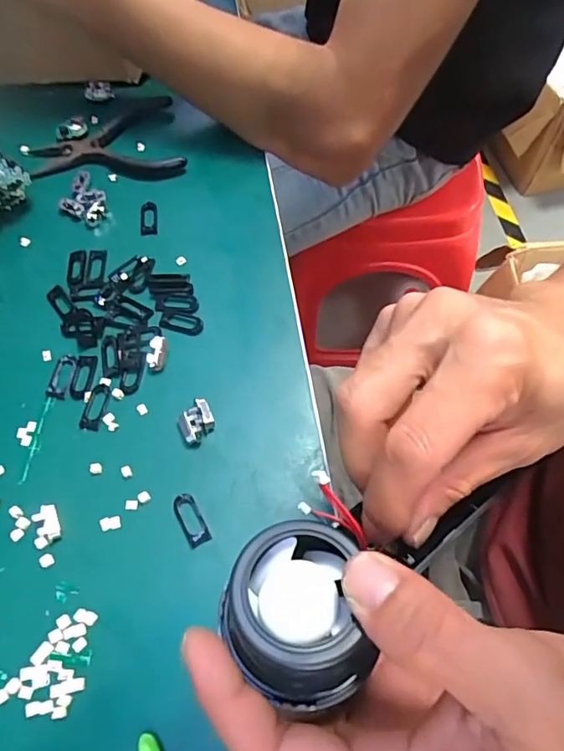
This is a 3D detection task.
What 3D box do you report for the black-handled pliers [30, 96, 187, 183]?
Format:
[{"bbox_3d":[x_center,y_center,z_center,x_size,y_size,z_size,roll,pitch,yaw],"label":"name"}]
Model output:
[{"bbox_3d":[-0.139,-0.181,0.400,0.115,0.011,0.088,-14,65,-7],"label":"black-handled pliers"}]

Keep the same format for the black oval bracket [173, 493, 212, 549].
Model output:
[{"bbox_3d":[-0.049,0.077,0.272,0.013,0.004,0.029,-27,67,-13],"label":"black oval bracket"}]

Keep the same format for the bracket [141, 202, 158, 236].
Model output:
[{"bbox_3d":[-0.095,-0.113,0.366,0.012,0.004,0.028,-5,64,-3],"label":"bracket"}]

